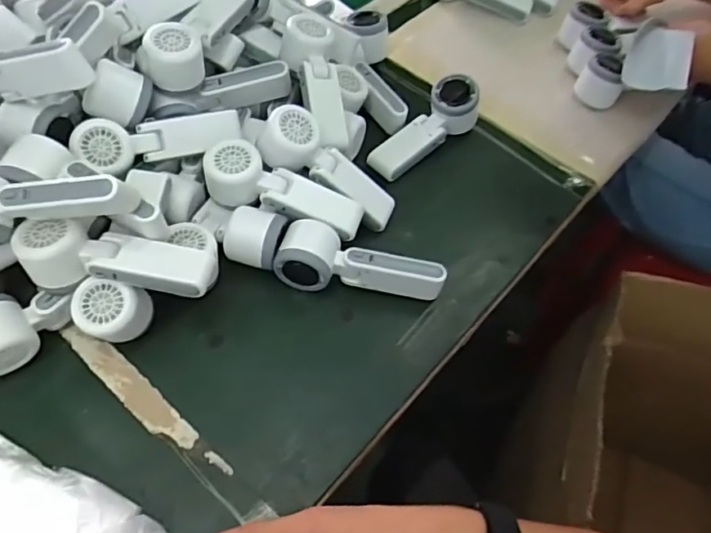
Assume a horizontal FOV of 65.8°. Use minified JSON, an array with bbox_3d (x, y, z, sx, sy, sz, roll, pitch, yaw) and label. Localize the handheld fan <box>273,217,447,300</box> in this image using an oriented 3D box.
[{"bbox_3d":[0.004,0.005,0.549,0.164,0.046,0.059,17,59,6],"label":"handheld fan"}]

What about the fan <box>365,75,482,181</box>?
[{"bbox_3d":[0.086,-0.167,0.676,0.163,0.049,0.059,-42,70,-10],"label":"fan"}]

